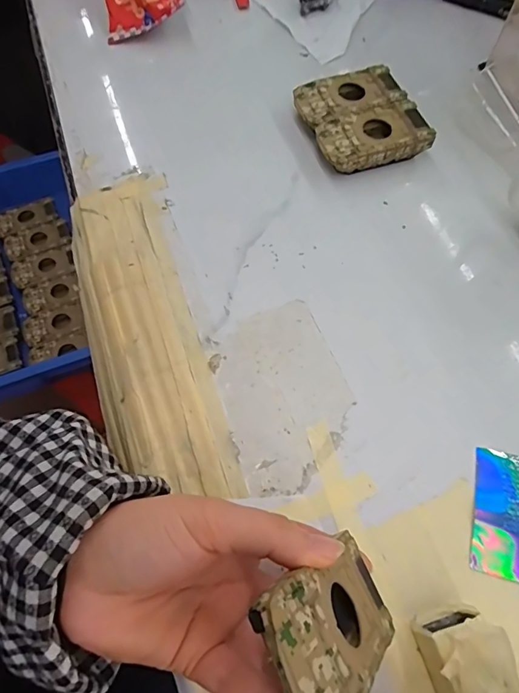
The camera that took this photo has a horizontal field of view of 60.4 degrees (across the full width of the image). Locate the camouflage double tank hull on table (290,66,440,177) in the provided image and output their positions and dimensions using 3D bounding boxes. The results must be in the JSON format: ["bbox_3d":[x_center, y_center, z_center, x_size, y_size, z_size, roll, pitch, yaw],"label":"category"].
[{"bbox_3d":[0.090,-0.203,0.403,0.095,0.026,0.099,-18,67,-10],"label":"camouflage double tank hull on table"}]

